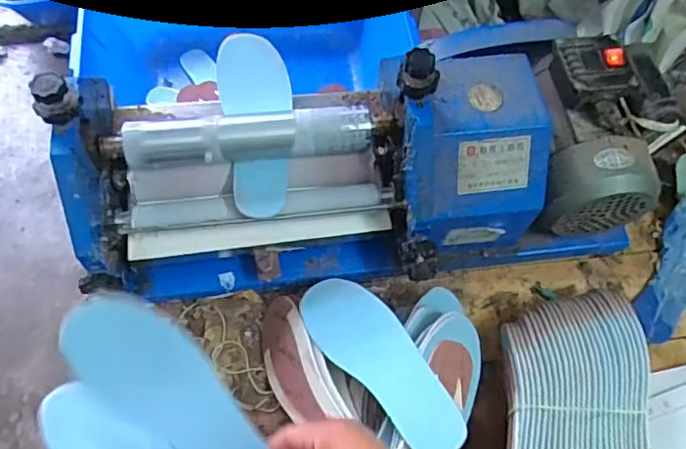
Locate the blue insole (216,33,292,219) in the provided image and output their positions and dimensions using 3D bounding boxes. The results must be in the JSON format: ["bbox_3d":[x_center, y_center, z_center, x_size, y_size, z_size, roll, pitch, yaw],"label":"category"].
[{"bbox_3d":[-0.095,-0.119,0.654,0.080,0.023,0.231,-10,68,-7],"label":"blue insole"}]

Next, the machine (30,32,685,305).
[{"bbox_3d":[0.037,-0.077,0.665,0.635,0.222,0.275,-4,64,-6],"label":"machine"}]

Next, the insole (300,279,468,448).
[{"bbox_3d":[0.038,0.137,0.592,0.078,0.007,0.230,-39,52,-9],"label":"insole"}]

